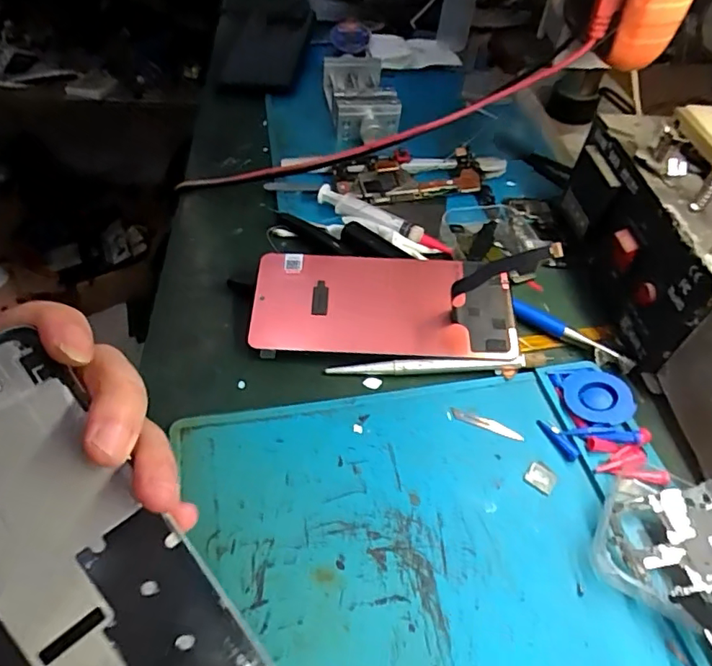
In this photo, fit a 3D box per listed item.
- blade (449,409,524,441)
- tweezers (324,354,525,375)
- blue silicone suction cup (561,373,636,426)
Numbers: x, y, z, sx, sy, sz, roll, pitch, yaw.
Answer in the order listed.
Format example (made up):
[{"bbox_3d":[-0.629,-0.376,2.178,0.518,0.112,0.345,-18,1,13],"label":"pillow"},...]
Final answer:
[{"bbox_3d":[0.071,0.050,0.295,0.040,0.004,0.008,20,58,8],"label":"blade"},{"bbox_3d":[0.041,0.019,0.315,0.115,0.010,0.006,-1,48,-6],"label":"tweezers"},{"bbox_3d":[0.136,0.036,0.302,0.033,0.011,0.037,-19,52,-20],"label":"blue silicone suction cup"}]

